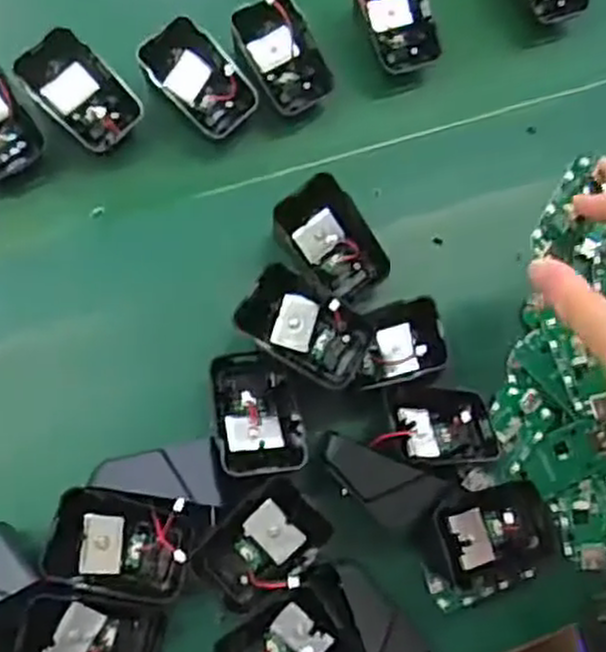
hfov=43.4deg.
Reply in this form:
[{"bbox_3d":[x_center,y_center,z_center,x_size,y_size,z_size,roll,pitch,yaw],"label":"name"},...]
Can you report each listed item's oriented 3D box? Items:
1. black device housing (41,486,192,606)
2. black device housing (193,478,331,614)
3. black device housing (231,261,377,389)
[{"bbox_3d":[-0.089,0.107,0.372,0.069,0.026,0.048,18,75,-30],"label":"black device housing"},{"bbox_3d":[-0.020,0.111,0.380,0.063,0.027,0.044,-42,80,-10],"label":"black device housing"},{"bbox_3d":[0.001,0.003,0.405,0.069,0.023,0.042,32,77,7],"label":"black device housing"}]

